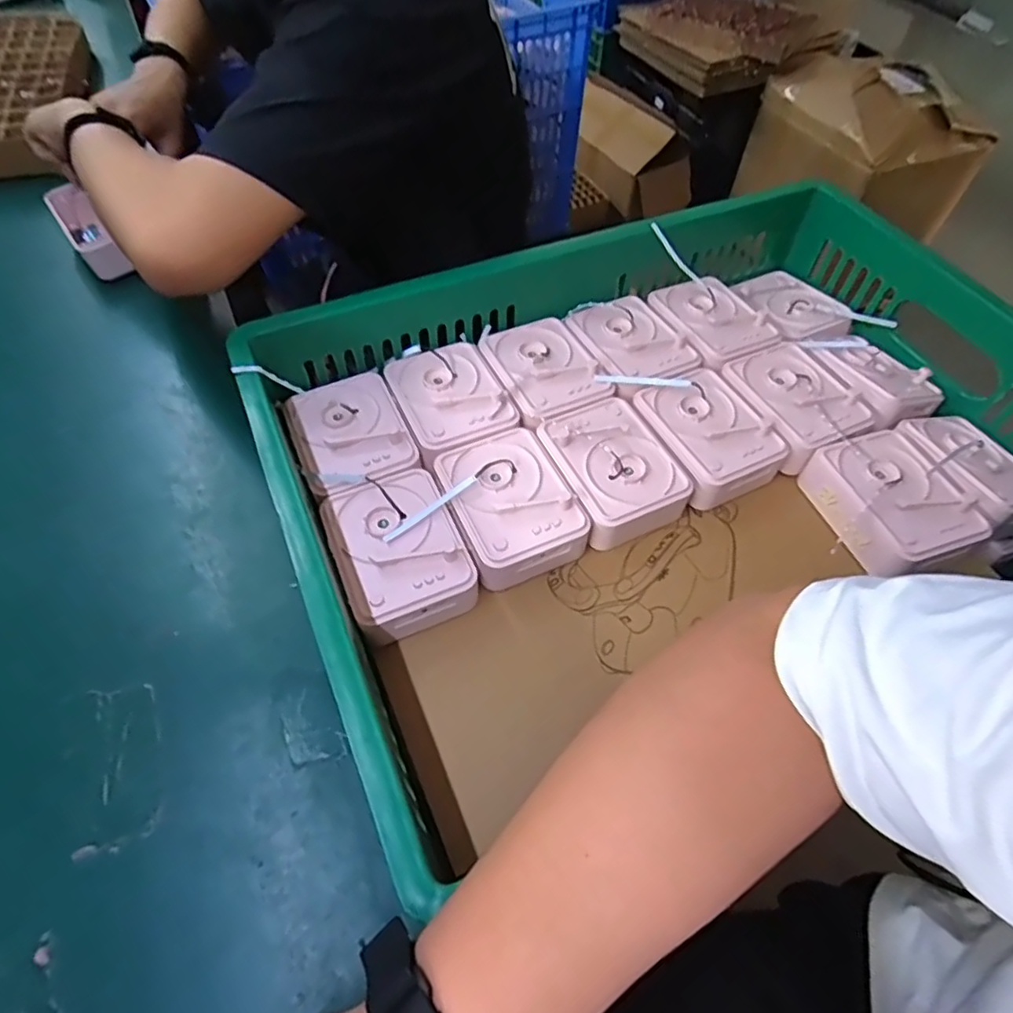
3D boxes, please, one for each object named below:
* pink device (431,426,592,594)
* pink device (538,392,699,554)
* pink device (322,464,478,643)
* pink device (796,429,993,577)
[{"bbox_3d":[0.003,0.000,0.521,0.100,0.047,0.131,-22,58,-16],"label":"pink device"},{"bbox_3d":[0.093,-0.038,0.548,0.100,0.052,0.126,-23,59,-16],"label":"pink device"},{"bbox_3d":[-0.086,0.039,0.491,0.096,0.052,0.135,-22,58,-16],"label":"pink device"},{"bbox_3d":[0.337,-0.006,0.530,0.102,0.044,0.125,-16,57,-12],"label":"pink device"}]

